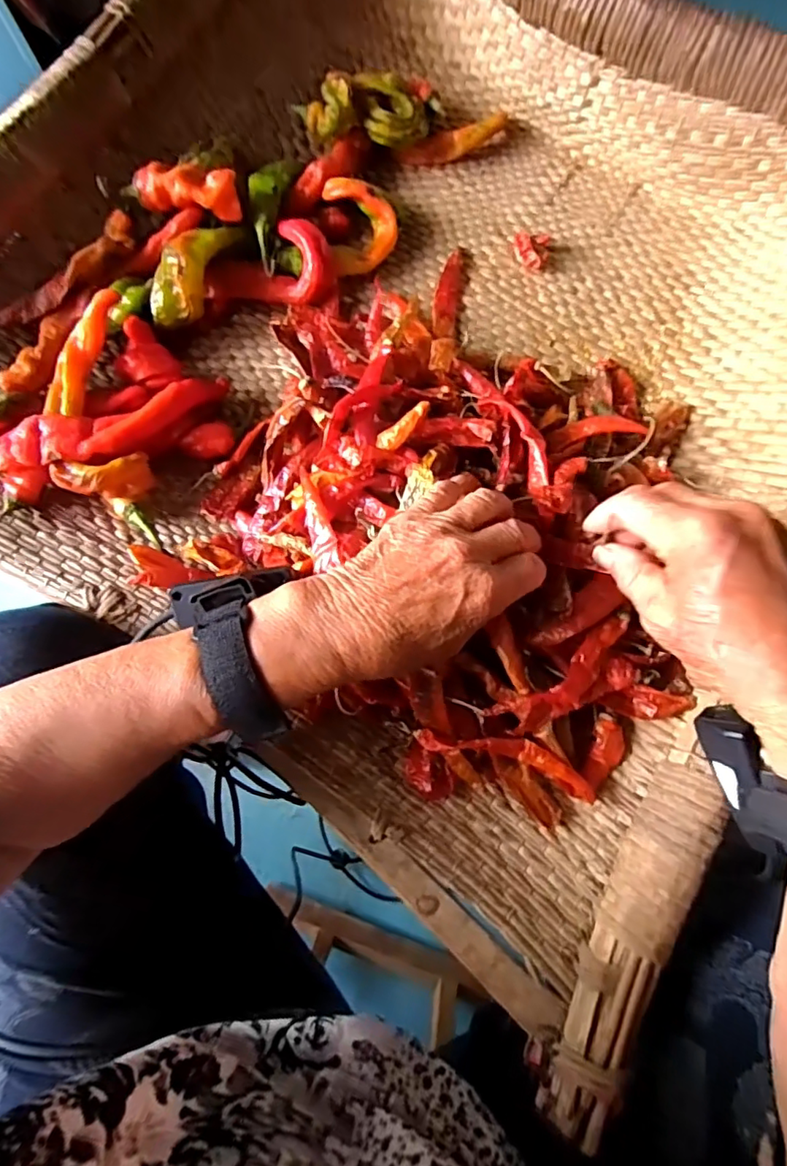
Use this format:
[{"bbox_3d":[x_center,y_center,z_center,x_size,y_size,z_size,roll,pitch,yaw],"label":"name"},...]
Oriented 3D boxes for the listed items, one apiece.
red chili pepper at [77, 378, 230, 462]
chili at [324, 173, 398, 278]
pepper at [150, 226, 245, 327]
[{"bbox_3d":[-0.160,-0.115,0.377,0.112,0.029,0.018,-39,79,-22],"label":"red chili pepper"},{"bbox_3d":[-0.023,-0.279,0.439,0.052,0.031,0.080,-9,77,-1],"label":"chili"},{"bbox_3d":[-0.147,-0.230,0.404,0.033,0.032,0.086,23,78,6],"label":"pepper"}]

